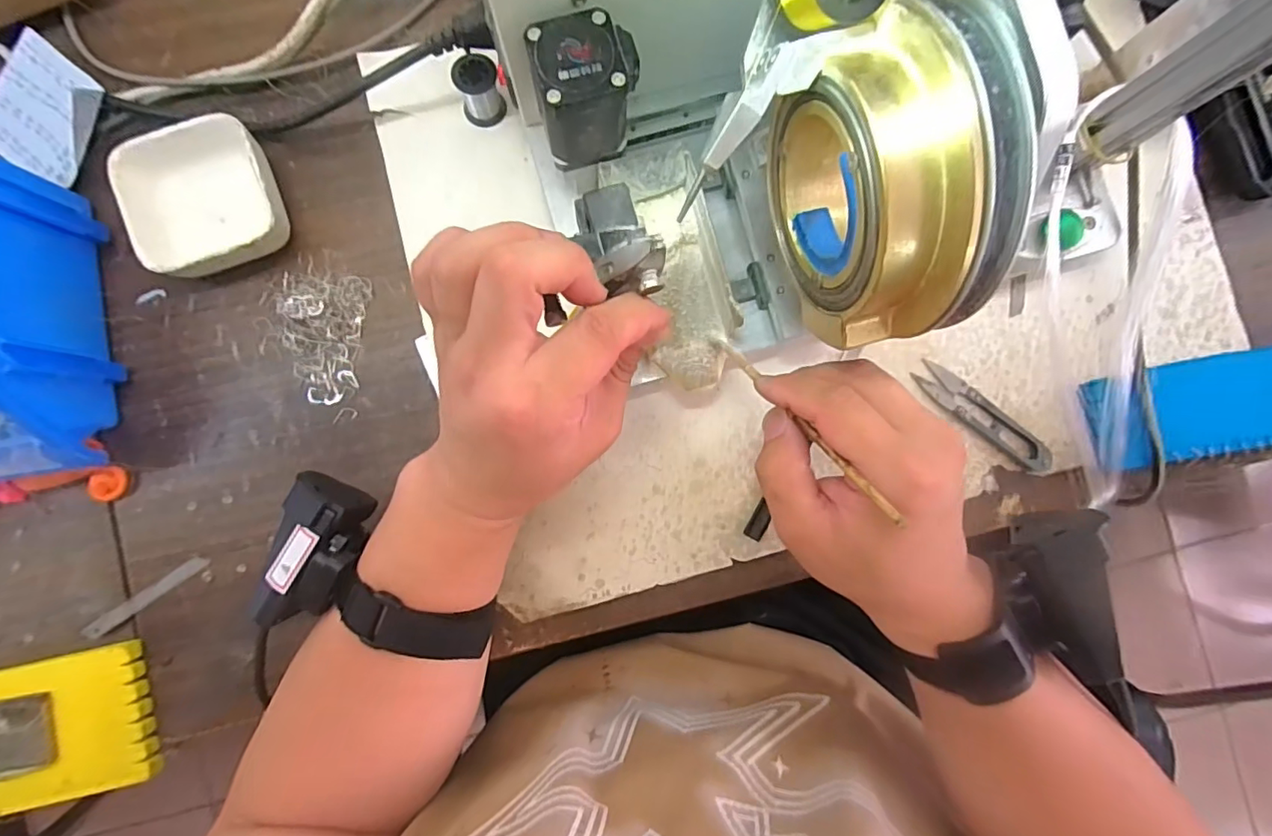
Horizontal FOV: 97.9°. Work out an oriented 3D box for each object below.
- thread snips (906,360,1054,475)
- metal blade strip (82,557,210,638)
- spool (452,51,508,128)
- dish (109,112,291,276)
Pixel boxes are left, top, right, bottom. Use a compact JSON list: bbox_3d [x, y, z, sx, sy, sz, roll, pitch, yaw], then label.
[{"bbox_3d":[0.228,-0.002,0.363,0.102,0.006,0.022,36,87,1],"label":"thread snips"},{"bbox_3d":[-0.299,0.109,0.337,0.079,0.004,0.009,-34,88,-3],"label":"metal blade strip"},{"bbox_3d":[-0.098,-0.205,0.348,0.026,0.032,0.026,0,87,-1],"label":"spool"},{"bbox_3d":[-0.264,-0.133,0.343,0.085,0.032,0.086,-19,87,-2],"label":"dish"}]

